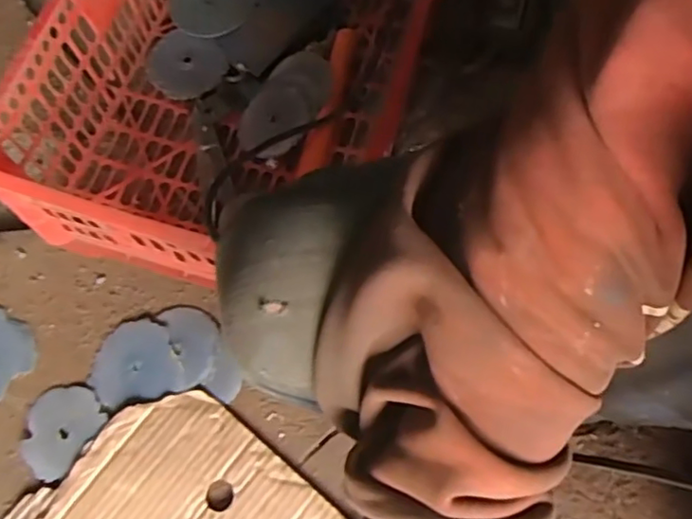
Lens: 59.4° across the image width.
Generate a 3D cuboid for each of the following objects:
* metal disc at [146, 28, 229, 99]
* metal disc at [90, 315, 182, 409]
[{"bbox_3d":[-0.172,-0.209,0.650,0.085,0.004,0.078,0,74,-1],"label":"metal disc"},{"bbox_3d":[-0.201,0.096,0.572,0.079,0.007,0.075,0,74,-1],"label":"metal disc"}]

